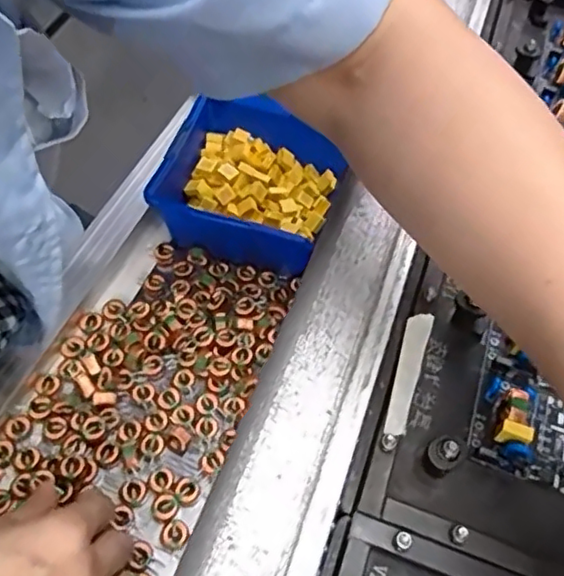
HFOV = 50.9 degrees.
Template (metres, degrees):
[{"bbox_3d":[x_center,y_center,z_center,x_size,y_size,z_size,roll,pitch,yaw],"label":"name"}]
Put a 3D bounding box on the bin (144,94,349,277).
[{"bbox_3d":[-0.022,-0.075,0.431,0.121,0.055,0.116,14,56,8],"label":"bin"}]

